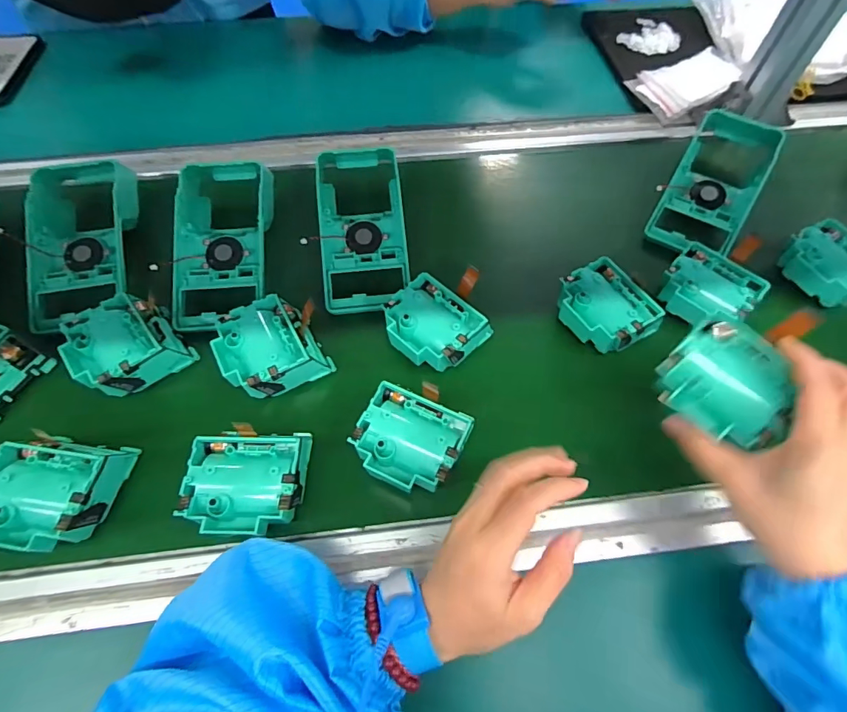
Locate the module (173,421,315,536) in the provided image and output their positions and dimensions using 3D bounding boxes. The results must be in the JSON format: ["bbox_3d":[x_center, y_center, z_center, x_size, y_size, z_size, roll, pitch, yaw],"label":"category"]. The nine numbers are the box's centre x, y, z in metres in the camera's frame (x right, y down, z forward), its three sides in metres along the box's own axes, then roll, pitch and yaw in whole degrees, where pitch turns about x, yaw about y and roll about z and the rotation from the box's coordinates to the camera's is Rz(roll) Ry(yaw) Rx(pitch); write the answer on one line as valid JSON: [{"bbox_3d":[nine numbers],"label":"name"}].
[{"bbox_3d":[-0.123,0.088,0.325,0.074,0.041,0.074,-1,59,3],"label":"module"}]

